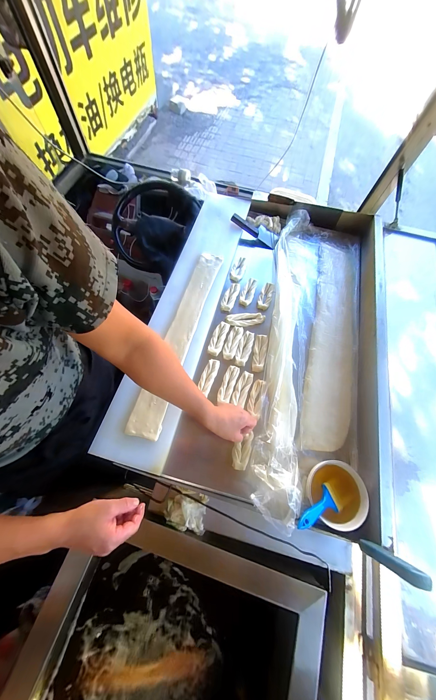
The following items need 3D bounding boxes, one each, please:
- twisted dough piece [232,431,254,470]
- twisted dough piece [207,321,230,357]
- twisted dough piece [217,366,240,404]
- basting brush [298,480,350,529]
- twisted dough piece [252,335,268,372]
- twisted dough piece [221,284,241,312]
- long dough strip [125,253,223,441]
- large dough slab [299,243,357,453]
[{"bbox_3d":[0.057,0.238,0.530,0.042,0.016,0.085,18,67,5],"label":"twisted dough piece"},{"bbox_3d":[0.002,-0.036,0.648,0.036,0.013,0.109,19,67,5],"label":"twisted dough piece"},{"bbox_3d":[0.028,0.093,0.610,0.035,0.010,0.108,20,67,6],"label":"twisted dough piece"},{"bbox_3d":[0.210,0.316,0.451,0.138,0.016,0.053,-10,66,-28],"label":"basting brush"},{"bbox_3d":[0.119,0.007,0.636,0.036,0.013,0.112,13,67,3],"label":"twisted dough piece"},{"bbox_3d":[0.040,-0.170,0.704,0.037,0.012,0.115,20,67,6],"label":"twisted dough piece"},{"bbox_3d":[-0.100,-0.056,0.639,0.079,0.021,0.585,16,67,4],"label":"long dough strip"},{"bbox_3d":[0.352,-0.075,0.677,0.128,0.030,0.712,16,67,4],"label":"large dough slab"}]

